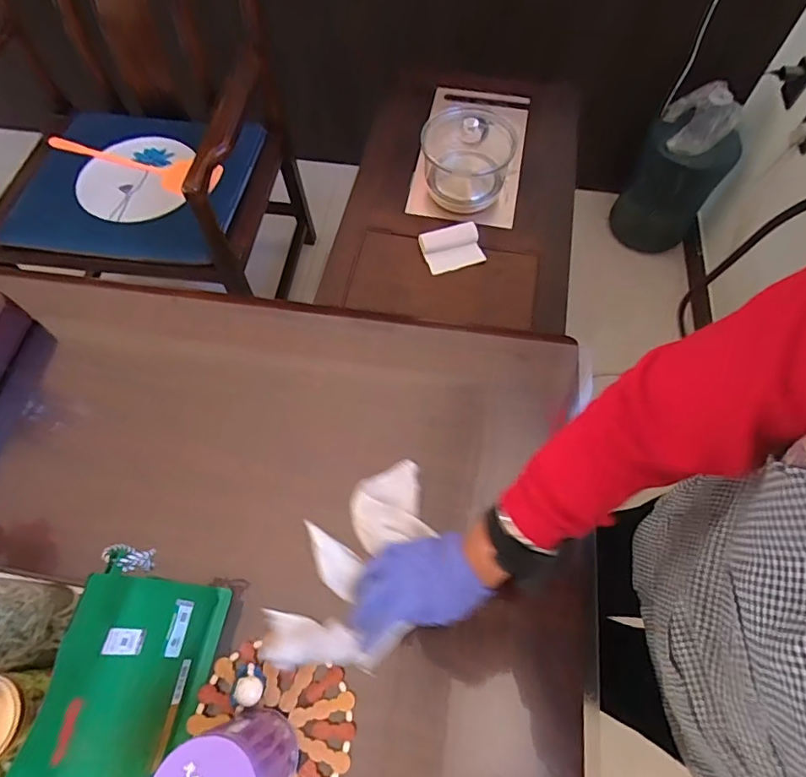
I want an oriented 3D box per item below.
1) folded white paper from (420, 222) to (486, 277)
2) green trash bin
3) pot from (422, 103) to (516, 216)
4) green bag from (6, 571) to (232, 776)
[{"bbox_3d":[0.086,-0.248,0.876,0.102,0.025,0.075,-15,65,-7],"label":"folded white paper"},{"bbox_3d":[0.849,-0.648,1.603,0.253,0.519,0.201,30,68,14],"label":"green trash bin"},{"bbox_3d":[0.111,-0.409,0.899,0.151,0.136,0.148,0,64,0],"label":"pot"},{"bbox_3d":[-0.239,0.284,0.436,0.018,0.180,0.222,-4,62,21],"label":"green bag"}]

